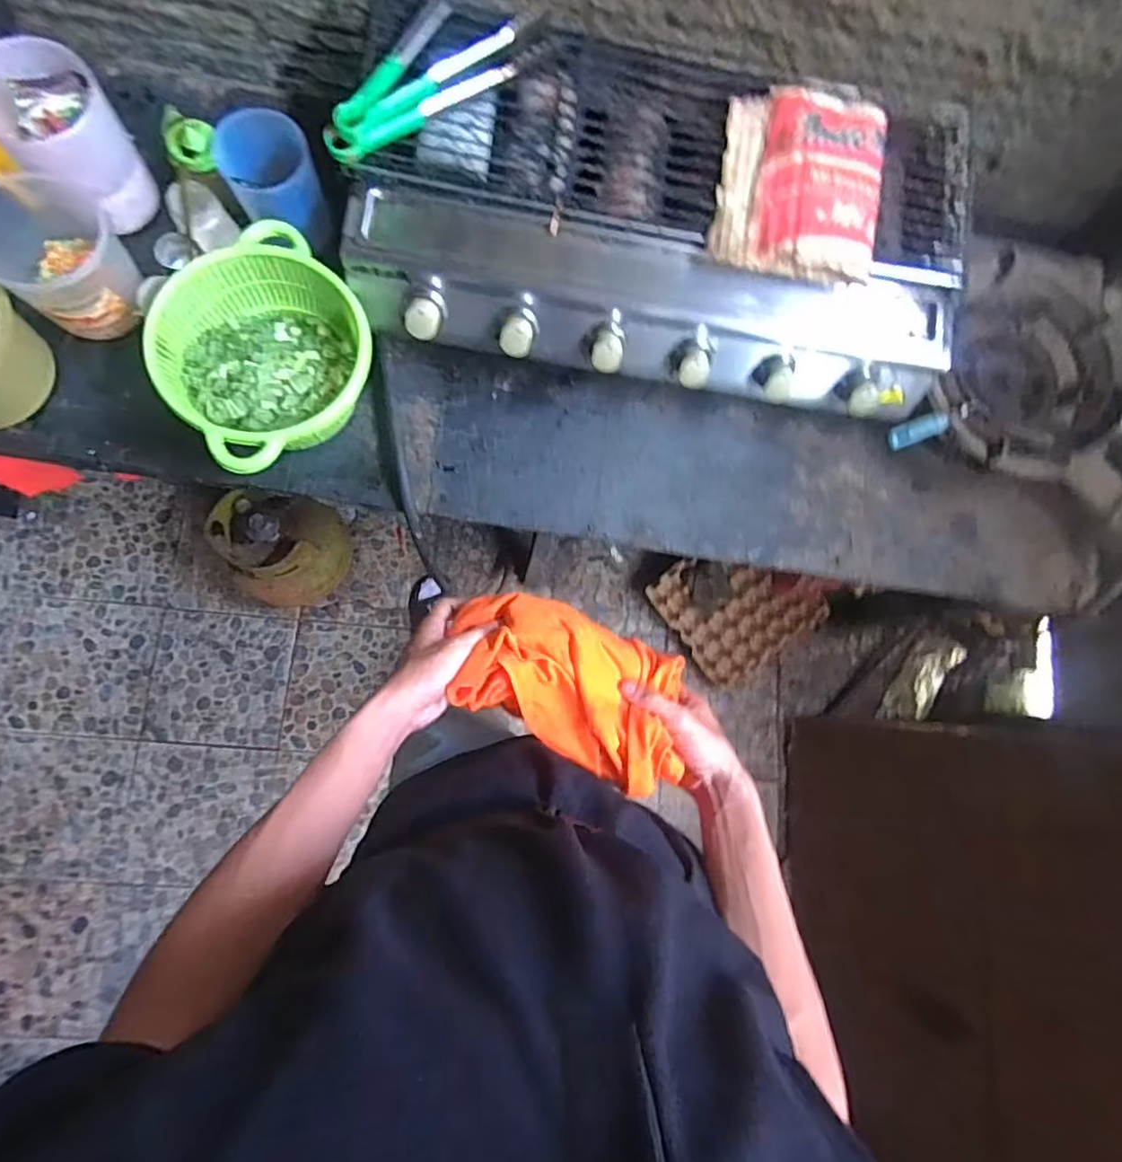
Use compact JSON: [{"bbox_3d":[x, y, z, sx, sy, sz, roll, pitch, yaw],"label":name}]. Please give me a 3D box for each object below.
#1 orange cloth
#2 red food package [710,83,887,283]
[{"bbox_3d":[0.005,0.098,0.566,0.227,0.047,0.131,22,81,-2],"label":"orange cloth"},{"bbox_3d":[0.300,-0.501,0.744,0.196,0.030,0.242,11,81,-4],"label":"red food package"}]

